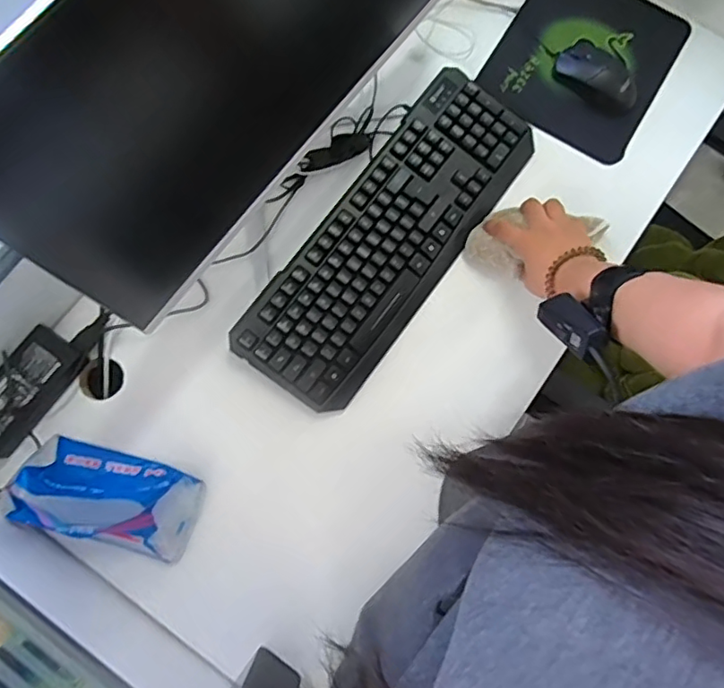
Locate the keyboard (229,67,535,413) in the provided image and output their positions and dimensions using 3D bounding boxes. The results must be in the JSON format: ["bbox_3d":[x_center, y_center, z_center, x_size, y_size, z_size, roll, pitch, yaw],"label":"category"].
[{"bbox_3d":[0.036,-0.129,0.672,0.148,0.037,0.431,35,80,6],"label":"keyboard"}]

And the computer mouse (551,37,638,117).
[{"bbox_3d":[0.311,-0.355,0.730,0.112,0.039,0.074,36,80,6],"label":"computer mouse"}]

